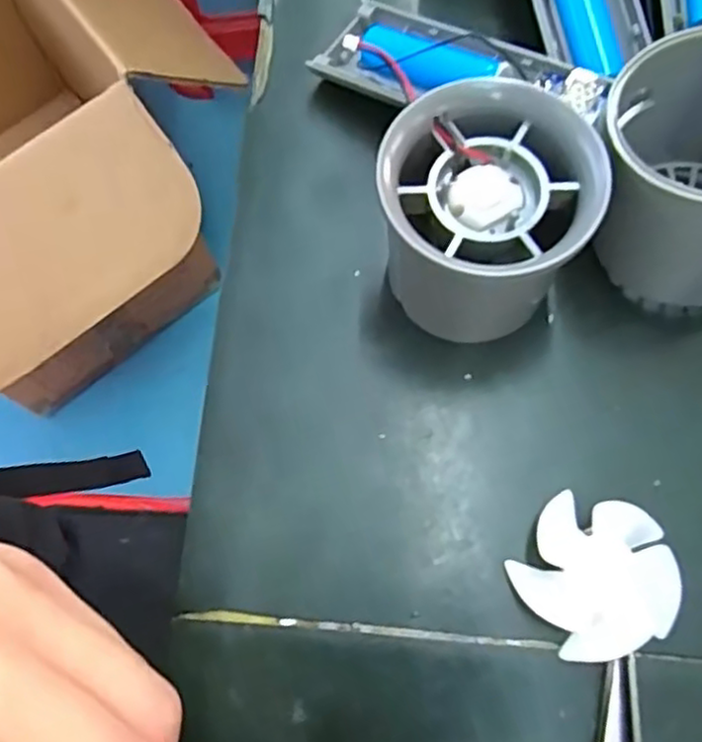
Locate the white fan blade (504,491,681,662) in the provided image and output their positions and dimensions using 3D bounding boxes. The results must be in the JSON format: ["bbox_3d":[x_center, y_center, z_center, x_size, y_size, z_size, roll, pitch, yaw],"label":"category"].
[{"bbox_3d":[0.065,0.054,0.185,0.039,0.010,0.040,-1,71,3],"label":"white fan blade"}]

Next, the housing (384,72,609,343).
[{"bbox_3d":[0.035,-0.042,0.197,0.060,0.052,0.054,8,71,5],"label":"housing"}]

